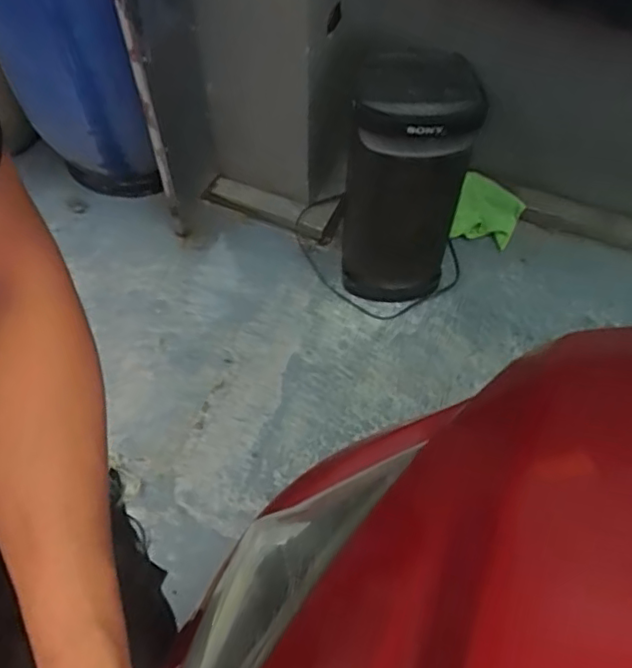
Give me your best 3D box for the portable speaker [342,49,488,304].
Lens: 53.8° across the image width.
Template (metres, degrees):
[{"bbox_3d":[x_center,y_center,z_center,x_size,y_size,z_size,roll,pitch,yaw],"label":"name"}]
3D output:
[{"bbox_3d":[0.208,-0.353,1.579,0.301,0.702,0.262,14,57,7],"label":"portable speaker"}]

